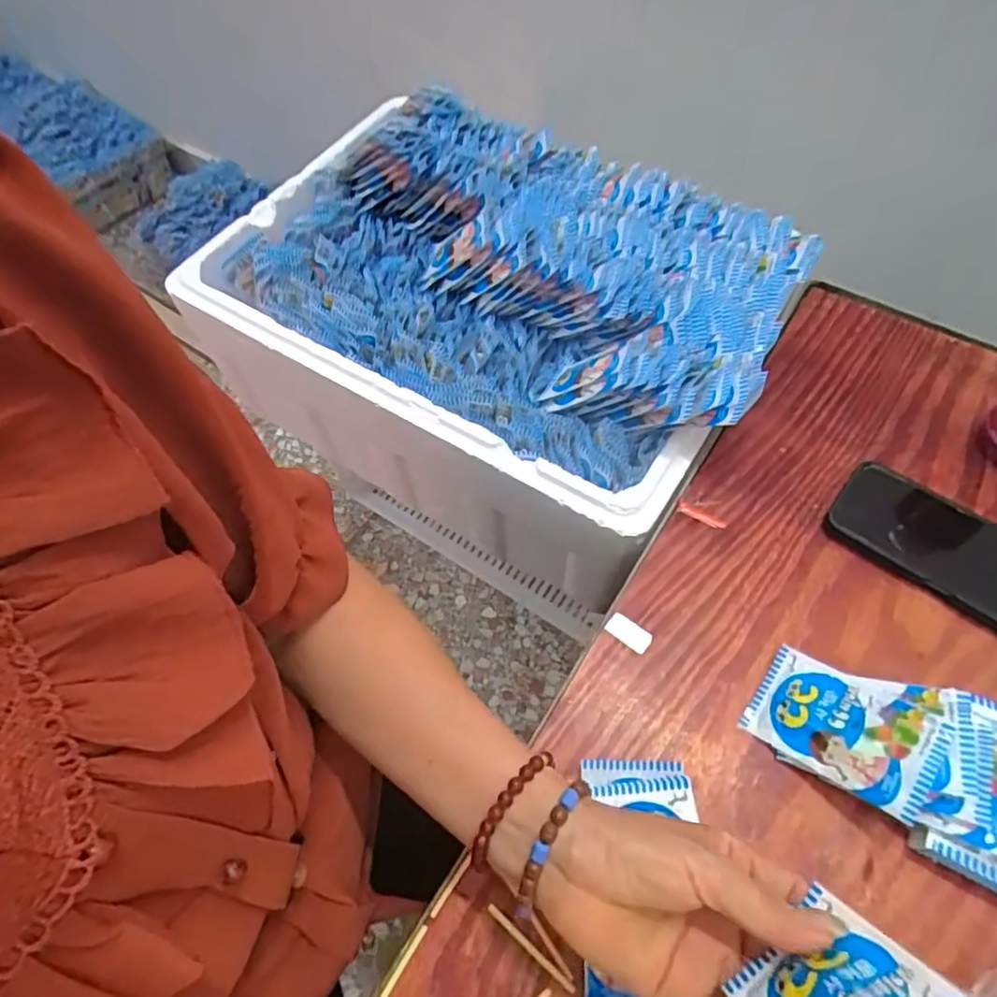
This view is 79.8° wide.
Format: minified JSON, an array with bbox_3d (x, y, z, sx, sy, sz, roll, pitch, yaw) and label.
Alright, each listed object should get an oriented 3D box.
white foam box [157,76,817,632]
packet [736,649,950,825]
[{"bbox_3d":[-0.008,-0.203,0.677,0.574,0.213,0.389,30,65,18],"label":"white foam box"},{"bbox_3d":[0.218,0.145,0.382,0.103,0.010,0.065,23,70,42],"label":"packet"}]

